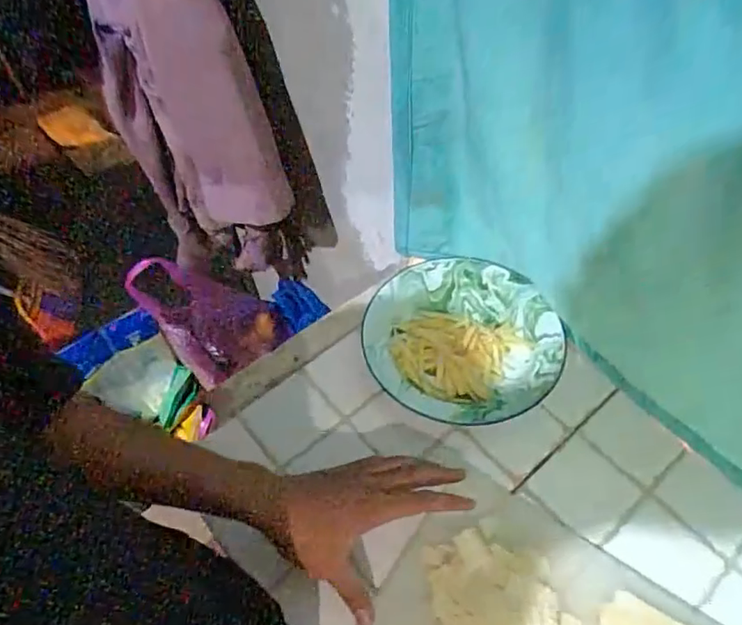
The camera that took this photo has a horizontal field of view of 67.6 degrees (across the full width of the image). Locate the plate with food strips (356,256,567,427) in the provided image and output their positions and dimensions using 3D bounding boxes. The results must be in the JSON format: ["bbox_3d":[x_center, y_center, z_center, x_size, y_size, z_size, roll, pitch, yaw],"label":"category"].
[{"bbox_3d":[0.103,0.029,0.619,0.206,0.034,0.207,-2,54,3],"label":"plate with food strips"}]

